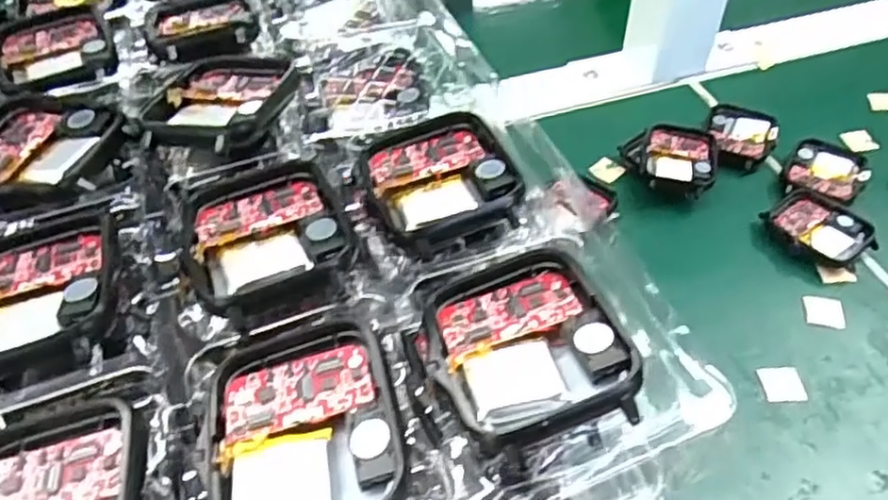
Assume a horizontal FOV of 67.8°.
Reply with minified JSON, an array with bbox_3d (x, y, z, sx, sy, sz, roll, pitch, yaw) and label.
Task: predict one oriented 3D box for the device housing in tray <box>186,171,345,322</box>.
[{"bbox_3d":[-0.043,-0.003,0.160,0.036,0.006,0.047,-15,50,-10],"label":"device housing in tray"}]

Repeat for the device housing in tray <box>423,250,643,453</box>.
[{"bbox_3d":[0.016,0.018,0.138,0.037,0.009,0.045,-11,49,-6],"label":"device housing in tray"}]

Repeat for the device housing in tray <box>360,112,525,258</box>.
[{"bbox_3d":[-0.001,-0.020,0.173,0.037,0.005,0.046,-18,50,-12],"label":"device housing in tray"}]

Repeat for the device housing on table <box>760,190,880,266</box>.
[{"bbox_3d":[0.184,-0.010,0.326,0.037,0.009,0.046,-36,56,-25],"label":"device housing on table"}]

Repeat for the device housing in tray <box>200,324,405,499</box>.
[{"bbox_3d":[-0.028,0.035,0.129,0.036,0.008,0.045,-16,50,-11],"label":"device housing in tray"}]

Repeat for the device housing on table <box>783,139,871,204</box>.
[{"bbox_3d":[0.205,-0.042,0.354,0.038,0.009,0.048,22,54,21],"label":"device housing on table"}]

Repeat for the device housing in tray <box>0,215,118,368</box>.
[{"bbox_3d":[-0.096,0.009,0.156,0.037,0.008,0.046,-14,50,-9],"label":"device housing in tray"}]

